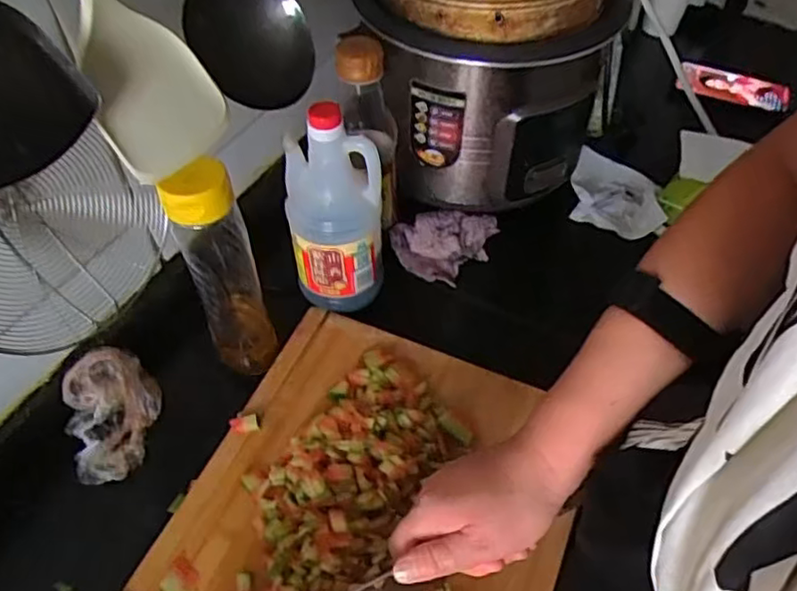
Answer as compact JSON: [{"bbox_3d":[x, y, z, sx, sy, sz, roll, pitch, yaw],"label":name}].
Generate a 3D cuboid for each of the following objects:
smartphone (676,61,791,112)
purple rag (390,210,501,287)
[{"bbox_3d":[0.462,-0.292,0.882,0.141,0.014,0.077,14,52,11],"label":"smartphone"},{"bbox_3d":[0.054,-0.064,0.696,0.074,0.040,0.107,36,60,26],"label":"purple rag"}]

